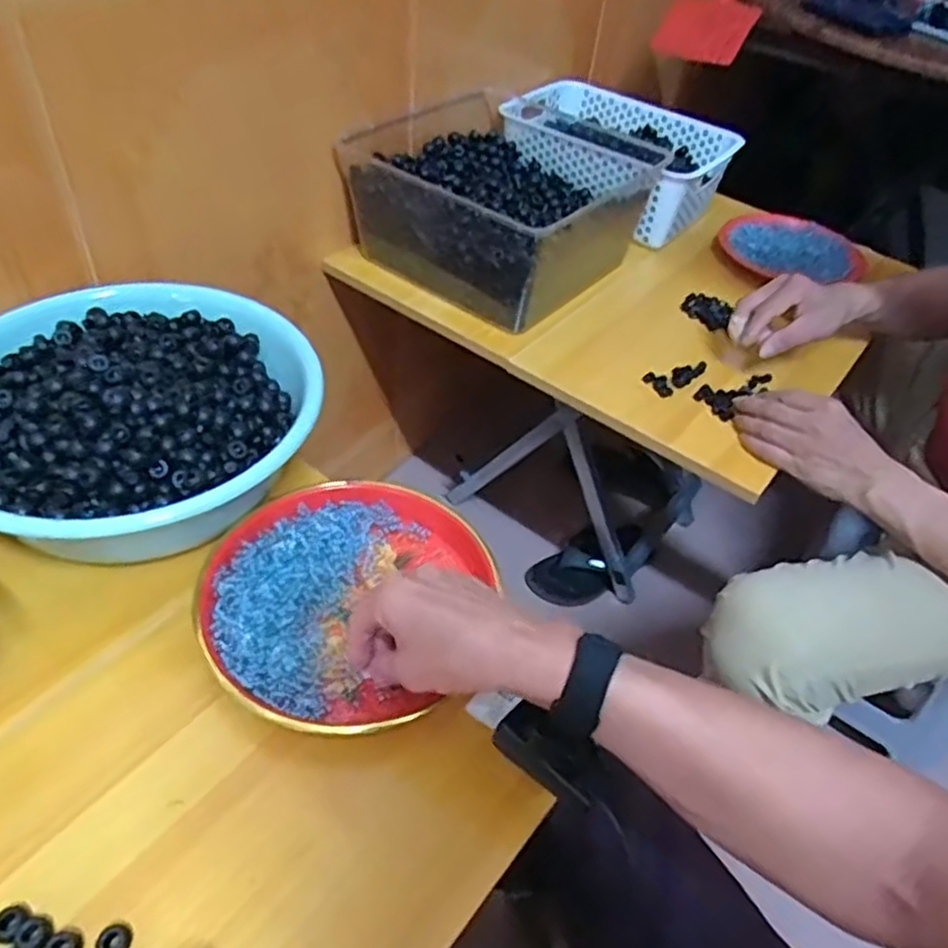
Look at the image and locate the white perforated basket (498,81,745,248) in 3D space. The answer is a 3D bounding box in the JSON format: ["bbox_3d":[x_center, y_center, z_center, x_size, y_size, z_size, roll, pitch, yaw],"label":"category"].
[{"bbox_3d":[0.186,-0.441,1.029,0.293,0.099,0.223,37,53,26],"label":"white perforated basket"}]

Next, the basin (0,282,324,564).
[{"bbox_3d":[-0.282,-0.044,0.612,0.290,0.098,0.261,-28,55,-30],"label":"basin"}]

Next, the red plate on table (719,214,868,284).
[{"bbox_3d":[0.421,-0.308,0.998,0.179,0.034,0.156,-7,47,-14],"label":"red plate on table"}]

